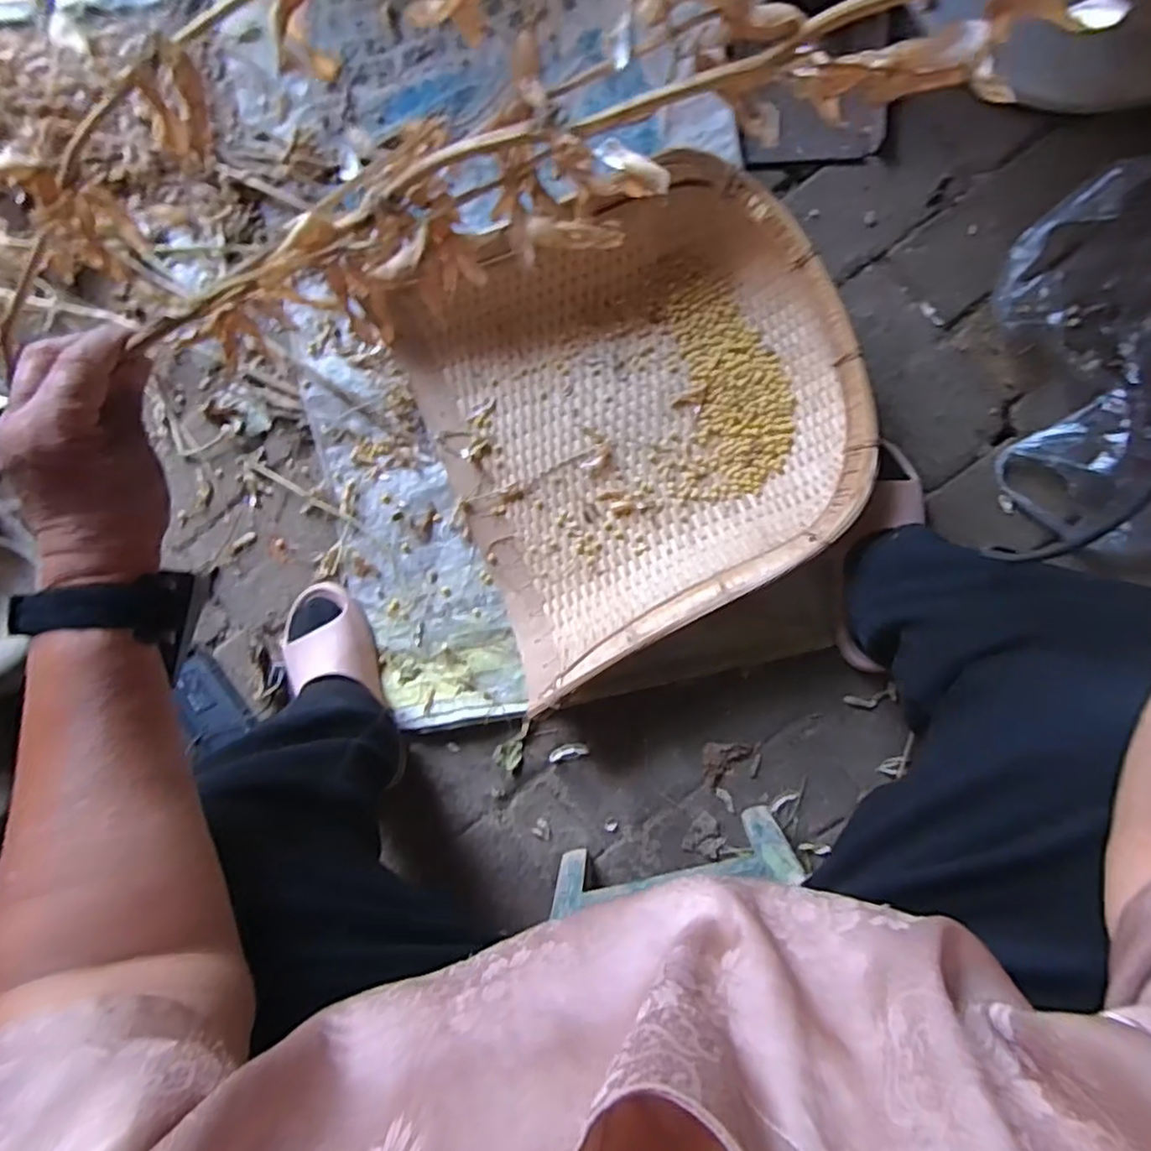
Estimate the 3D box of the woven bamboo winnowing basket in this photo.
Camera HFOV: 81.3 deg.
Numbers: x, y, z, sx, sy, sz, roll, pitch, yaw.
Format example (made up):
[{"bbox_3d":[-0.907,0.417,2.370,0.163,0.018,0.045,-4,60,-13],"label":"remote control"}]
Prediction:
[{"bbox_3d":[0.061,-0.151,0.690,0.410,0.116,0.416,-21,88,6],"label":"woven bamboo winnowing basket"}]

